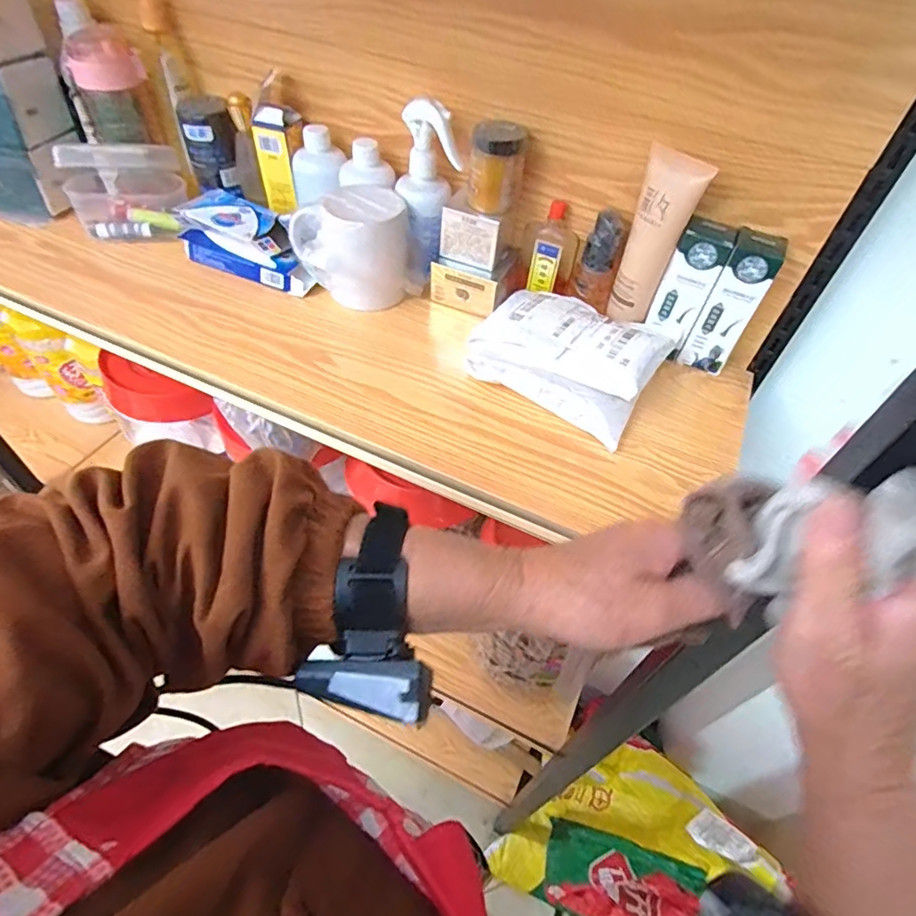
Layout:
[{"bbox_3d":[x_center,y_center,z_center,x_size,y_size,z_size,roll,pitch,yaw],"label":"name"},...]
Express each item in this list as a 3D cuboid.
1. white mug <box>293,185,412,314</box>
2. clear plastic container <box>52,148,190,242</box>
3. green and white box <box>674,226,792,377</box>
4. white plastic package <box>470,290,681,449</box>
[{"bbox_3d":[-0.109,-0.215,0.555,0.111,0.098,0.089,-20,55,-20],"label":"white mug"},{"bbox_3d":[-0.369,-0.296,0.604,0.128,0.082,0.067,1,50,-3],"label":"clear plastic container"},{"bbox_3d":[0.252,-0.141,0.502,0.043,0.127,0.042,25,53,15],"label":"green and white box"},{"bbox_3d":[0.096,-0.100,0.498,0.168,0.046,0.124,29,54,19],"label":"white plastic package"}]

